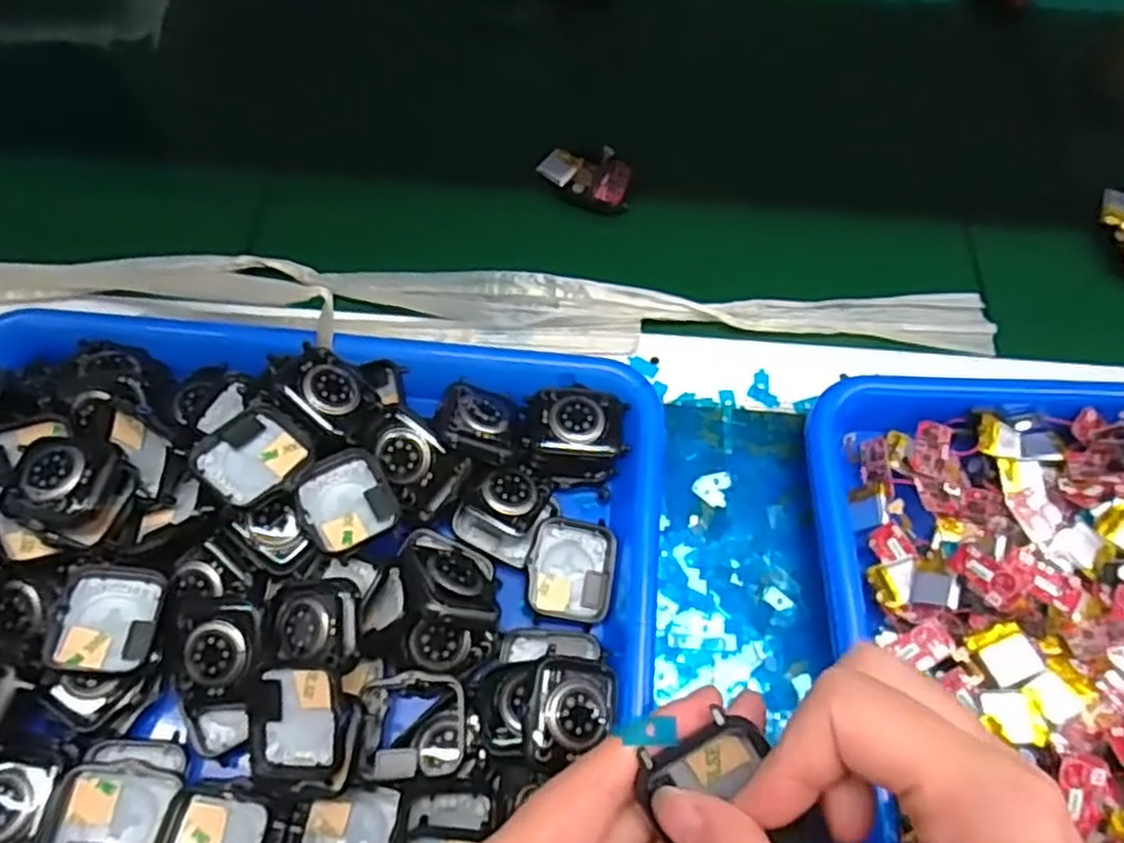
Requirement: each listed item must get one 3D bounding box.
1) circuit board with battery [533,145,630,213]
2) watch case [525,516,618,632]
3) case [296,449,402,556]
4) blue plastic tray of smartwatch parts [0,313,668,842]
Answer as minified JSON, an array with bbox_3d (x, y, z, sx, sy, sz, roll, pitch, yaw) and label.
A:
[{"bbox_3d":[0.013,-0.144,0.451,0.053,0.015,0.038,6,64,2],"label":"circuit board with battery"},{"bbox_3d":[0.005,0.065,0.333,0.036,0.012,0.045,10,64,4],"label":"watch case"},{"bbox_3d":[-0.090,0.034,0.324,0.037,0.009,0.043,-27,67,-13],"label":"case"},{"bbox_3d":[-0.128,0.070,0.316,0.327,0.051,0.253,6,64,2],"label":"blue plastic tray of smartwatch parts"}]

